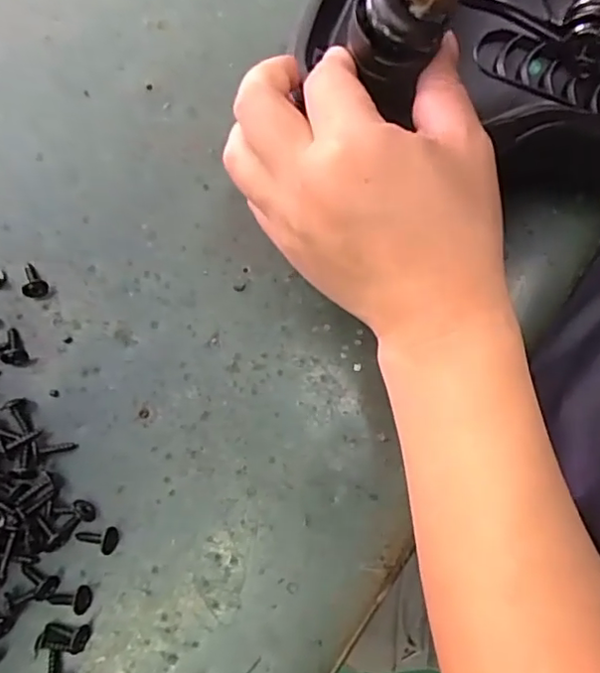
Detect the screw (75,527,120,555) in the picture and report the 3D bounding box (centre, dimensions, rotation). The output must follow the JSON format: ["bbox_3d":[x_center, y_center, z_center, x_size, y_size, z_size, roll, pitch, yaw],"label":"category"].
[{"bbox_3d":[-0.101,0.101,0.294,0.021,0.009,0.012,2,75,19],"label":"screw"}]

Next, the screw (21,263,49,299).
[{"bbox_3d":[-0.148,-0.031,0.325,0.013,0.010,0.020,-26,60,-8],"label":"screw"}]

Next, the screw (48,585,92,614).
[{"bbox_3d":[-0.112,0.127,0.286,0.020,0.008,0.012,0,75,14],"label":"screw"}]

